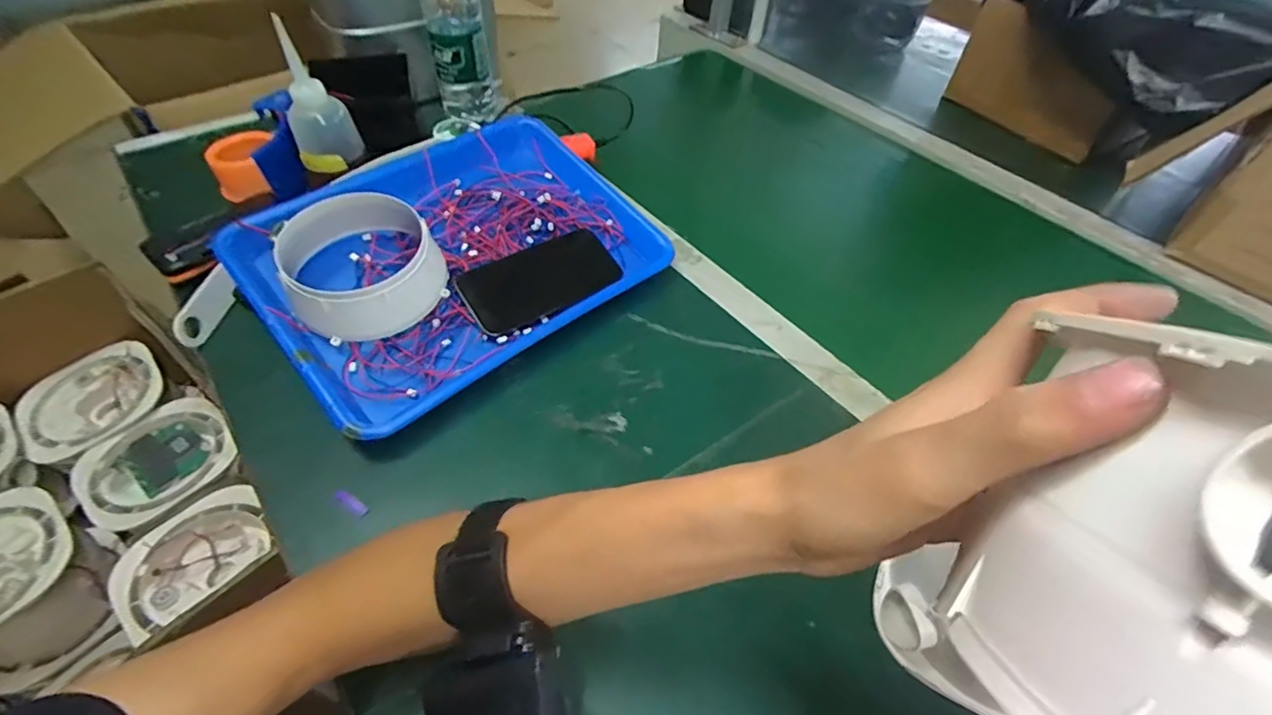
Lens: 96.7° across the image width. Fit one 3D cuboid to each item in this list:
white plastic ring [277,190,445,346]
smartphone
[{"bbox_3d":[-0.238,-0.084,0.489,0.125,0.068,0.152,-25,56,-23],"label":"white plastic ring"},{"bbox_3d":[-0.086,-0.075,0.523,0.145,0.012,0.077,-30,58,-26],"label":"smartphone"}]

